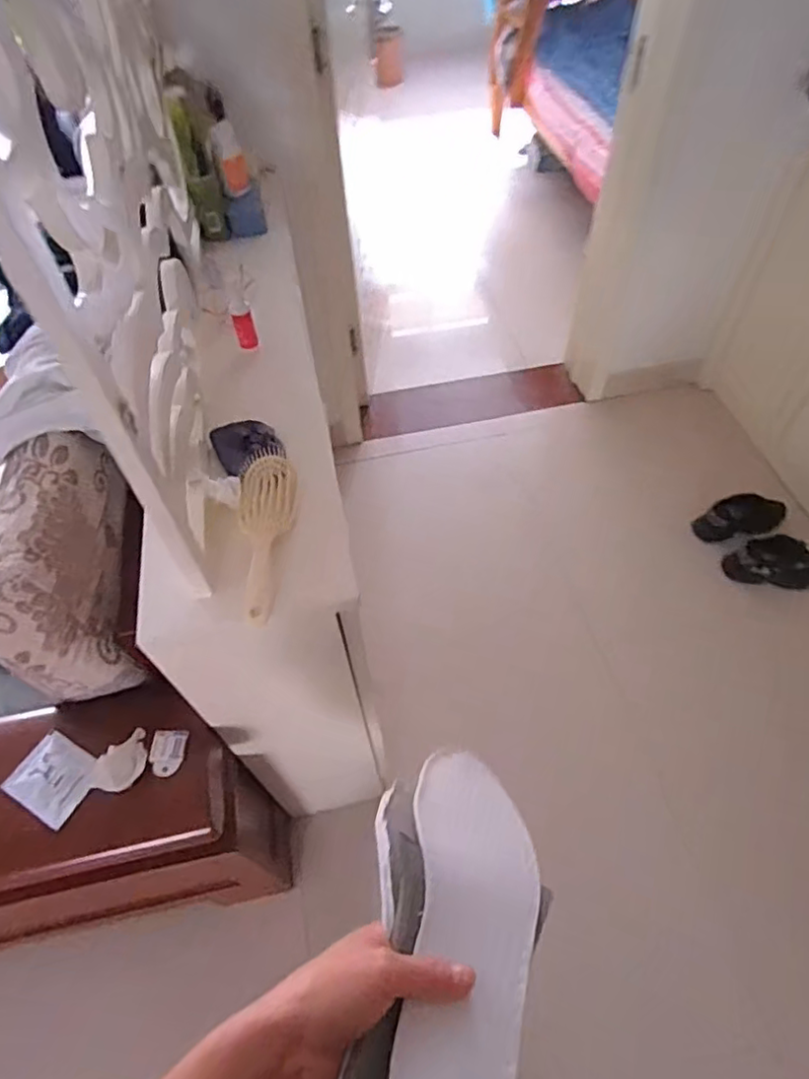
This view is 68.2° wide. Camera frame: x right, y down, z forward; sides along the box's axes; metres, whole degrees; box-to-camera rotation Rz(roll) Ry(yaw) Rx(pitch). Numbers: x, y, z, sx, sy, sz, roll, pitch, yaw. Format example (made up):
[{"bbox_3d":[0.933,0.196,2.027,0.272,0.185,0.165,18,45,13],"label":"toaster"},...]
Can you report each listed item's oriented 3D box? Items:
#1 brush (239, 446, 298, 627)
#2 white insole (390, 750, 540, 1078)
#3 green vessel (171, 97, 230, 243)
[{"bbox_3d":[-0.169,-0.017,0.704,0.065,0.035,0.241,0,54,2],"label":"brush"},{"bbox_3d":[0.044,0.241,0.387,0.084,0.030,0.255,11,32,0],"label":"white insole"},{"bbox_3d":[-0.367,-0.649,1.066,0.047,0.230,0.071,-3,54,0],"label":"green vessel"}]

